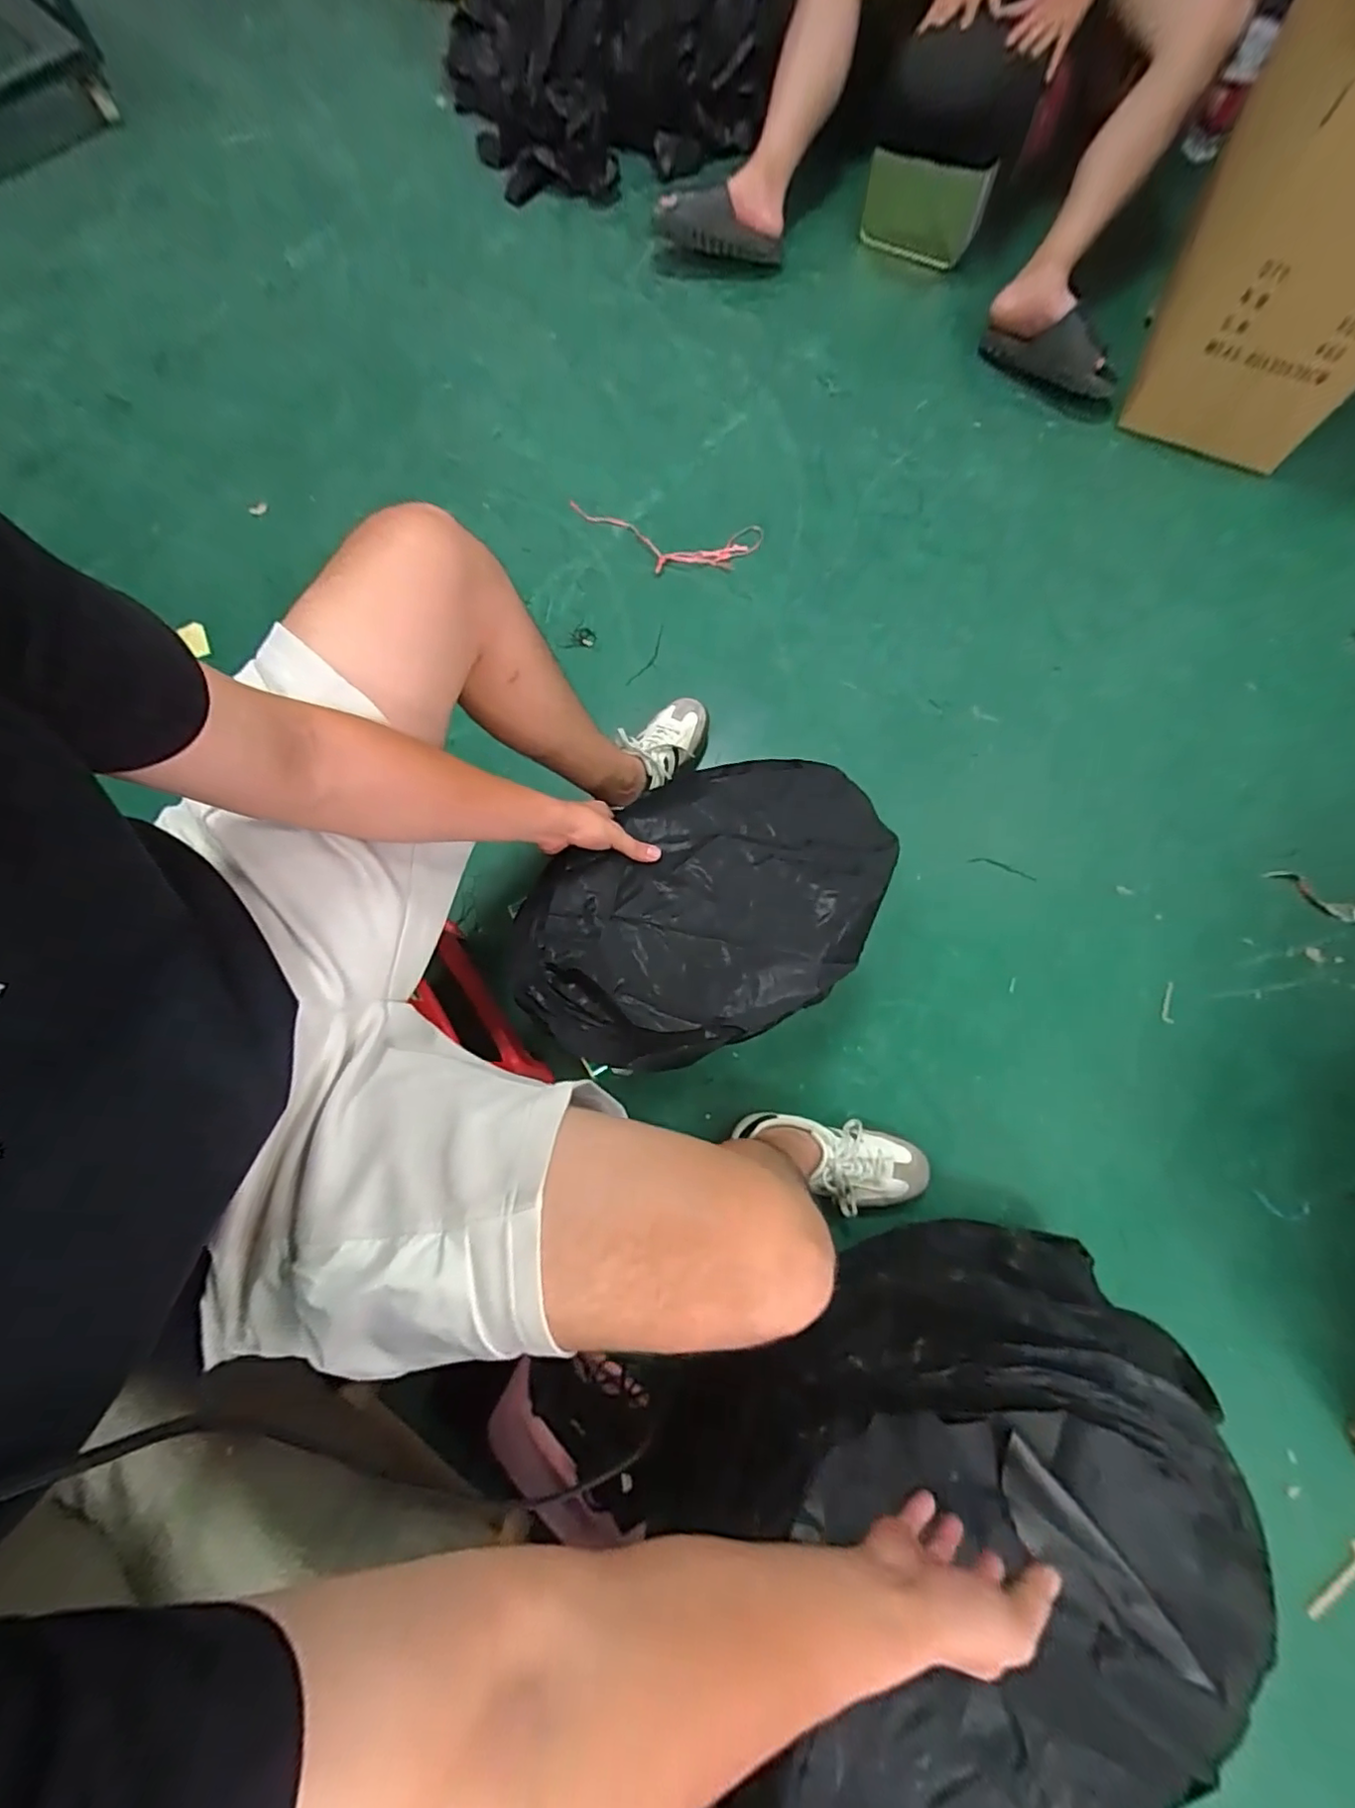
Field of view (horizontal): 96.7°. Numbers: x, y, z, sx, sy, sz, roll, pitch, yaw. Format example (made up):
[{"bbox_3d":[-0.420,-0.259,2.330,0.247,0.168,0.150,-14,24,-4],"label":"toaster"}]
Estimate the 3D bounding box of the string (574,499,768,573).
[{"bbox_3d":[-0.030,-0.677,1.131,0.367,0.022,0.124,10,77,4],"label":"string"}]

